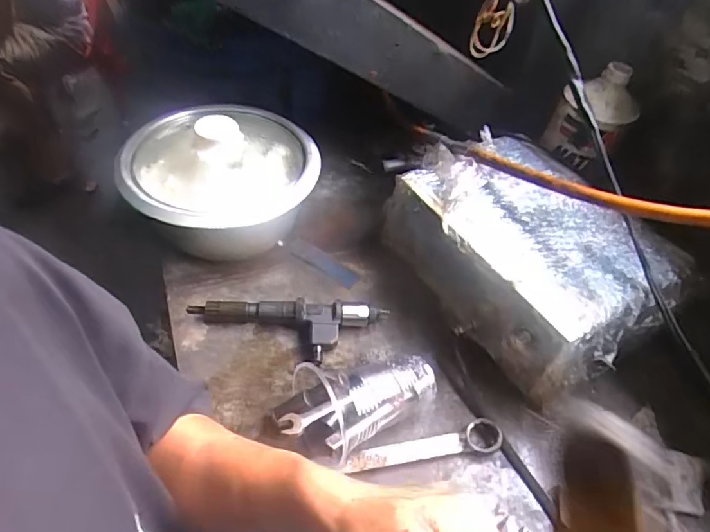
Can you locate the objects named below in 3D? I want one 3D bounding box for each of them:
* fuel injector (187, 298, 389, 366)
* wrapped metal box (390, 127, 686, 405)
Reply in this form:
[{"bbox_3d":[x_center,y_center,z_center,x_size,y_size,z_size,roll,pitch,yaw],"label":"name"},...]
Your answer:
[{"bbox_3d":[-0.071,0.068,0.524,0.209,0.027,0.066,2,49,-2],"label":"fuel injector"},{"bbox_3d":[0.184,-0.012,0.552,0.190,0.130,0.279,-26,55,-24],"label":"wrapped metal box"}]

